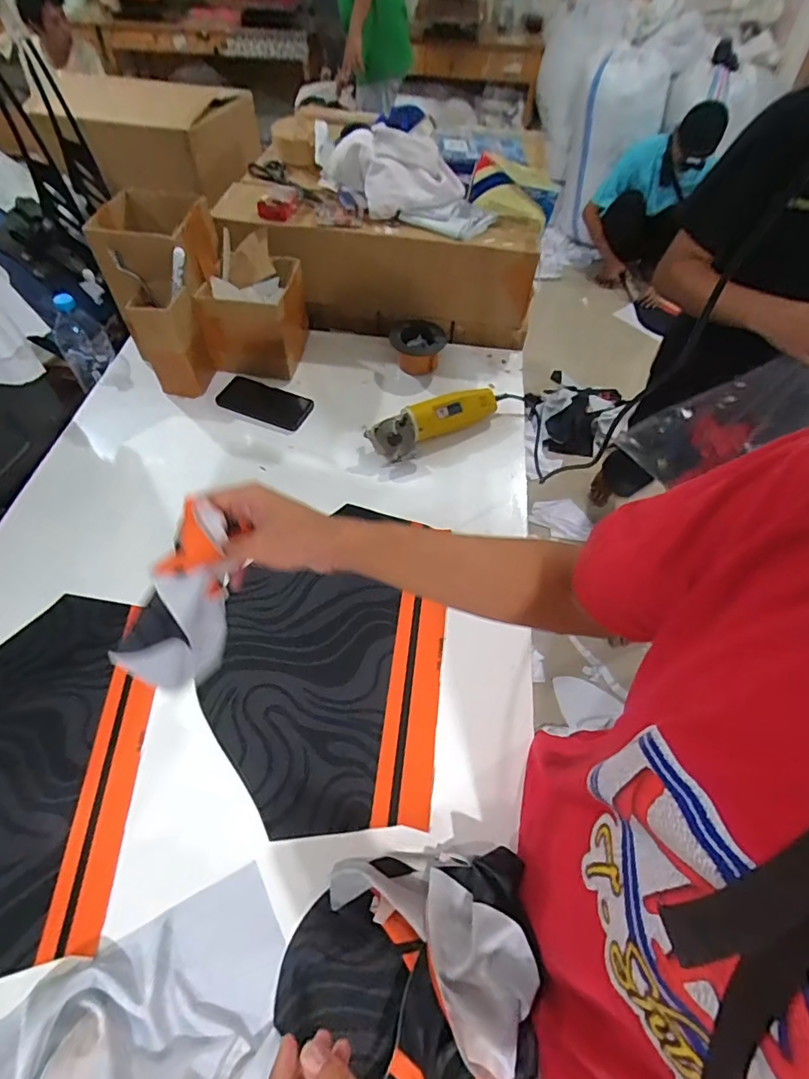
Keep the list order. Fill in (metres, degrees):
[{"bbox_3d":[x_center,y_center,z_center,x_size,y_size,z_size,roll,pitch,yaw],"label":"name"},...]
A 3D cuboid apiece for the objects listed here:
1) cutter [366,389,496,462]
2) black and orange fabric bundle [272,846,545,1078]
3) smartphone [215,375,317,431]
[{"bbox_3d":[0.058,-0.200,0.898,0.247,0.064,0.074,-18,58,-15],"label":"cutter"},{"bbox_3d":[0.002,0.412,0.464,0.228,0.061,0.219,2,55,-1],"label":"black and orange fabric bundle"},{"bbox_3d":[-0.255,-0.257,0.954,0.172,0.016,0.089,19,56,10],"label":"smartphone"}]

